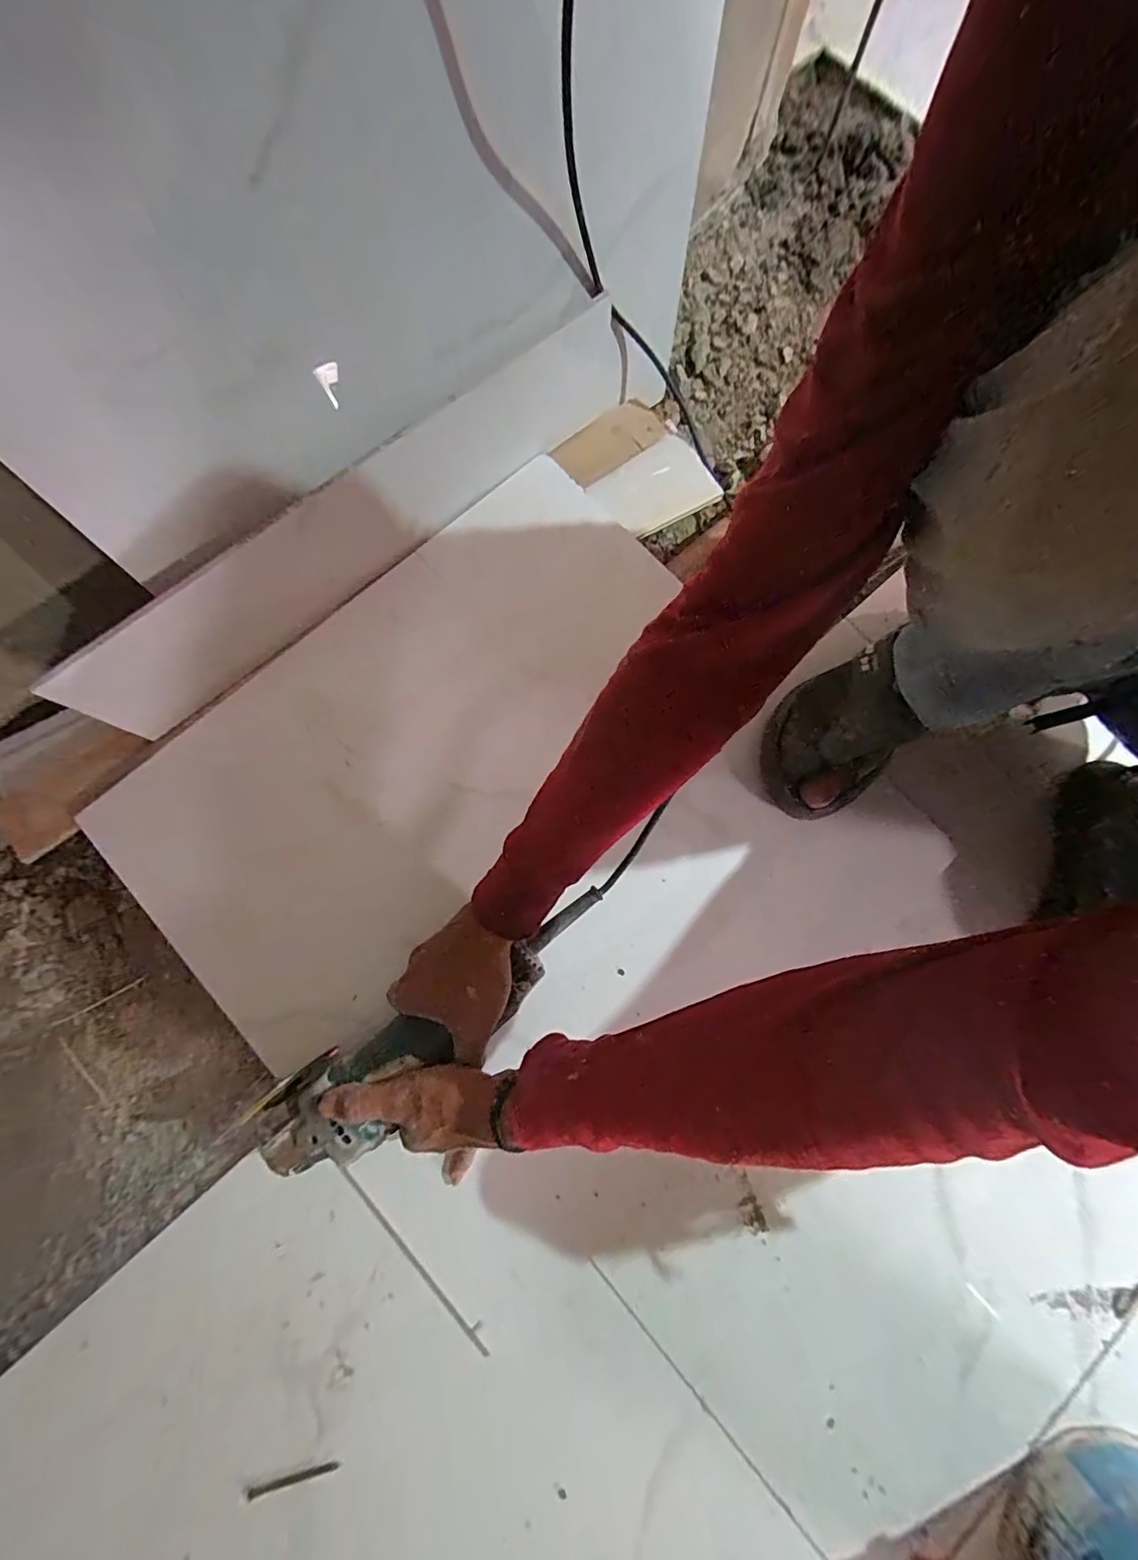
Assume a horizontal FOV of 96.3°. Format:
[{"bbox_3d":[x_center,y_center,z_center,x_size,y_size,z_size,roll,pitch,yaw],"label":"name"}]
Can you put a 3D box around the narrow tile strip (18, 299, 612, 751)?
[{"bbox_3d":[-0.184,-0.248,0.482,0.589,0.112,0.010,-40,76,-8],"label":"narrow tile strip"}]

